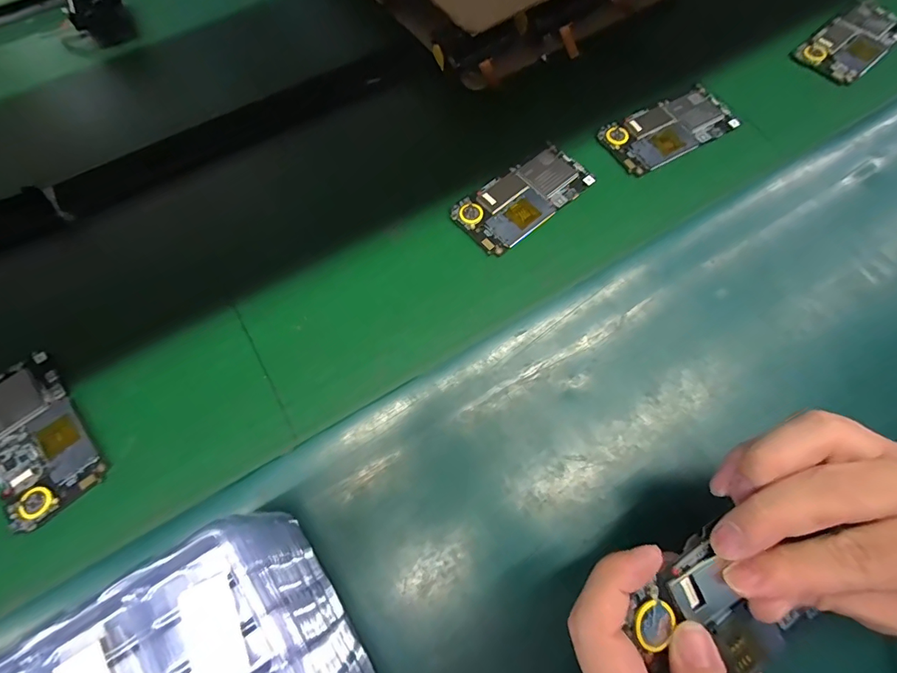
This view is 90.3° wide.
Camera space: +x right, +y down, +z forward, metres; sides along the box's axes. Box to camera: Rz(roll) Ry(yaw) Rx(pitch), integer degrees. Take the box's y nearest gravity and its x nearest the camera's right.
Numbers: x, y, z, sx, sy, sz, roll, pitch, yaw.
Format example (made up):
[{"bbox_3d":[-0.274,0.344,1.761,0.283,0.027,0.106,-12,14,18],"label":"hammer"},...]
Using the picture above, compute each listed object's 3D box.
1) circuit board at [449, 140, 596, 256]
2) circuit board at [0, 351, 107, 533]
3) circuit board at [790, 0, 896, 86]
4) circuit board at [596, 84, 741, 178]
[{"bbox_3d":[0.068,-0.126,0.396,0.124,0.004,0.062,-38,68,-10],"label":"circuit board"},{"bbox_3d":[-0.303,0.071,0.324,0.064,0.011,0.125,-38,68,-10],"label":"circuit board"},{"bbox_3d":[0.426,-0.312,0.467,0.124,0.011,0.066,-39,68,-11],"label":"circuit board"},{"bbox_3d":[0.210,-0.199,0.425,0.123,0.009,0.065,-29,67,-6],"label":"circuit board"}]

